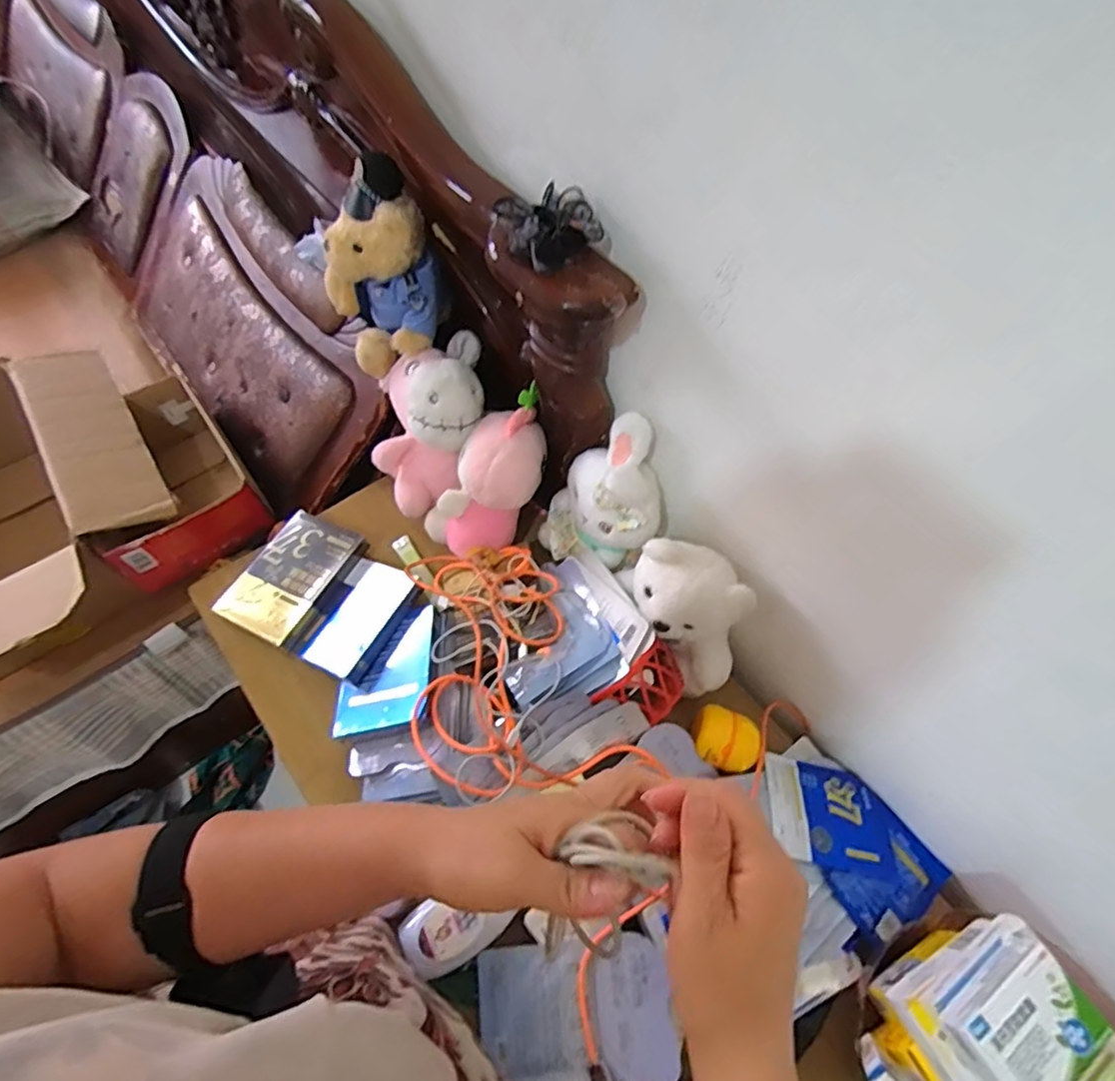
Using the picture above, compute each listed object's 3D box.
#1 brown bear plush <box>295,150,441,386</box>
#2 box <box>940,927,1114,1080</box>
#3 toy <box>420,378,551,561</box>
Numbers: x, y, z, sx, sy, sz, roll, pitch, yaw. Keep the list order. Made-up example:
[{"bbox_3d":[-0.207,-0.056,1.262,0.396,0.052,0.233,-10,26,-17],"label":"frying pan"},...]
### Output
[{"bbox_3d":[-0.224,-0.338,0.763,0.150,0.199,0.147,-17,61,-11],"label":"brown bear plush"},{"bbox_3d":[0.374,0.384,0.490,0.118,0.038,0.082,-34,65,-19],"label":"box"},{"bbox_3d":[-0.074,-0.083,0.796,0.092,0.244,0.110,44,30,22],"label":"toy"}]

